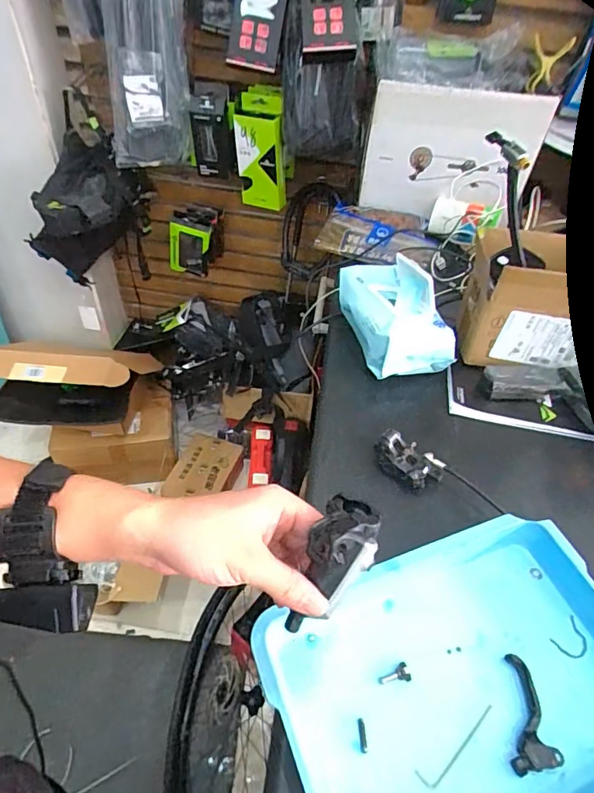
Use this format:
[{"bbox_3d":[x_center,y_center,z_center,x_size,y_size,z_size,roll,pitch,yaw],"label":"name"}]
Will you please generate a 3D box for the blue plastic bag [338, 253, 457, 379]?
[{"bbox_3d":[0.121,-0.114,0.674,0.111,0.104,0.207,-18,52,-20],"label":"blue plastic bag"}]

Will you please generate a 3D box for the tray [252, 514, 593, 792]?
[{"bbox_3d":[0.145,0.242,0.401,0.314,0.047,0.219,-16,49,-16],"label":"tray"}]

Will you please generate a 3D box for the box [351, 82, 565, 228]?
[{"bbox_3d":[0.285,-0.445,0.895,0.307,0.217,0.054,8,45,3],"label":"box"}]

